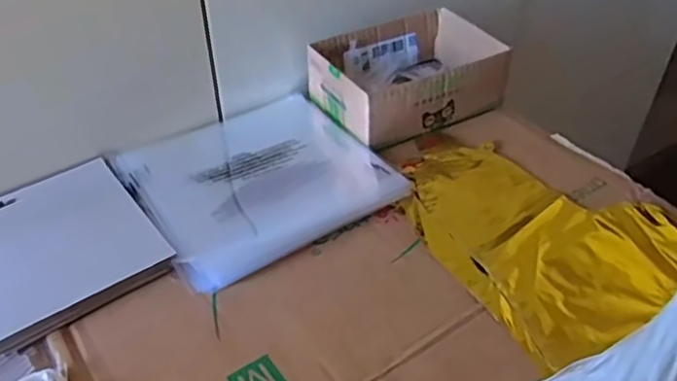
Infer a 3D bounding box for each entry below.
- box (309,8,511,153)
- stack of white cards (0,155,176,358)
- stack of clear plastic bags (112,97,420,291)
[{"bbox_3d":[0.076,-0.127,0.683,0.189,0.067,0.133,-21,46,-22],"label":"box"},{"bbox_3d":[-0.260,0.056,0.519,0.204,0.013,0.161,-27,48,-27],"label":"stack of white cards"},{"bbox_3d":[-0.078,-0.020,0.601,0.221,0.015,0.203,-25,48,-26],"label":"stack of clear plastic bags"}]

